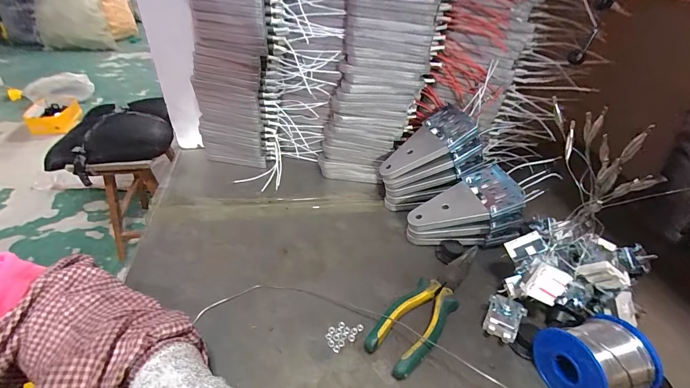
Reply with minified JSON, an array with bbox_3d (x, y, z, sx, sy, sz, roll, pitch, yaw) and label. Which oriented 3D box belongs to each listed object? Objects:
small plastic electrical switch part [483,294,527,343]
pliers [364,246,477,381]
[{"bbox_3d":[0.162,0.127,0.333,0.032,0.014,0.040,23,68,28],"label":"small plastic electrical switch part"},{"bbox_3d":[0.096,0.112,0.352,0.050,0.023,0.184,31,46,30],"label":"pliers"}]

